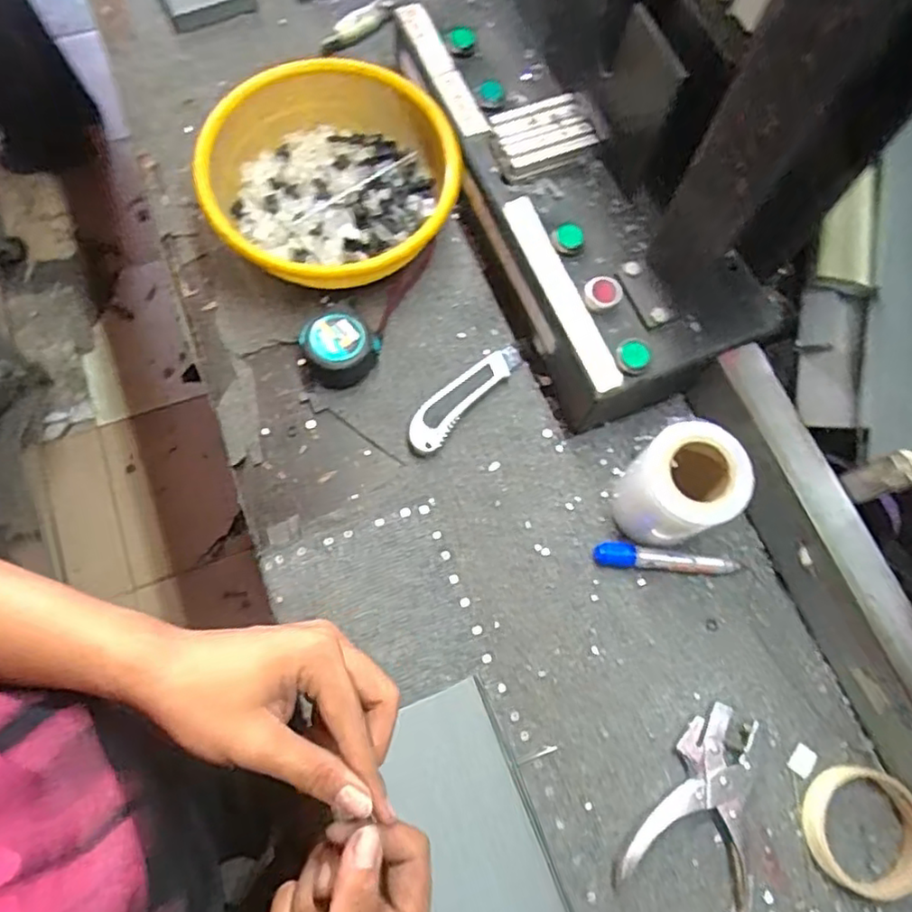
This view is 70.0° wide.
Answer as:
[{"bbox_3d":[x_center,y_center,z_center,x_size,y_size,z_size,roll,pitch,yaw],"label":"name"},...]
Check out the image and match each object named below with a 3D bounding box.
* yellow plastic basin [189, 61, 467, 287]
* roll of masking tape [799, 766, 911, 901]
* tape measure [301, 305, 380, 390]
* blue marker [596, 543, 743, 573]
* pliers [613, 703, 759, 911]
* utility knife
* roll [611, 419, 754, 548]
[{"bbox_3d":[-0.115,-0.252,0.609,0.221,0.085,0.221,1,72,-2],"label":"yellow plastic basin"},{"bbox_3d":[0.311,0.285,0.495,0.085,0.021,0.084,1,72,-2],"label":"roll of masking tape"},{"bbox_3d":[-0.105,-0.101,0.584,0.063,0.047,0.062,1,72,-2],"label":"tape measure"},{"bbox_3d":[0.180,0.088,0.557,0.123,0.013,0.020,4,72,-1],"label":"blue marker"},{"bbox_3d":[0.190,0.269,0.498,0.091,0.019,0.148,24,73,5],"label":"pliers"},{"bbox_3d":[0.007,-0.056,0.592,0.034,0.016,0.132,42,75,10],"label":"utility knife"},{"bbox_3d":[0.177,0.028,0.528,0.076,0.108,0.076,1,72,-2],"label":"roll"}]

